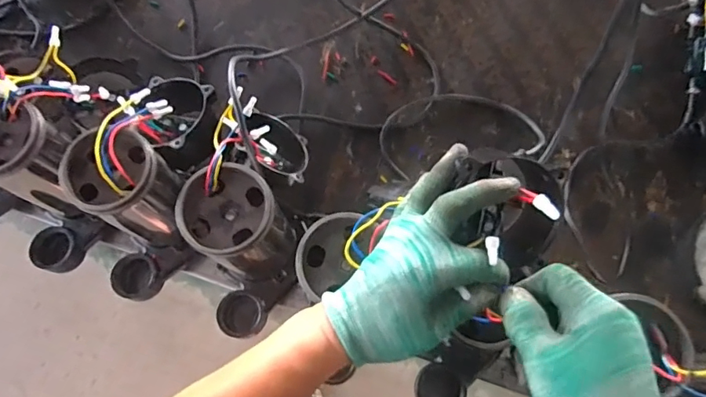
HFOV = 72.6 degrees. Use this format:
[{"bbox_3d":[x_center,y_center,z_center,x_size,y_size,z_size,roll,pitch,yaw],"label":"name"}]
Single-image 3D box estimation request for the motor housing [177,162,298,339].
[{"bbox_3d":[-0.123,0.065,0.525,0.089,0.160,0.154,7,74,4],"label":"motor housing"}]

